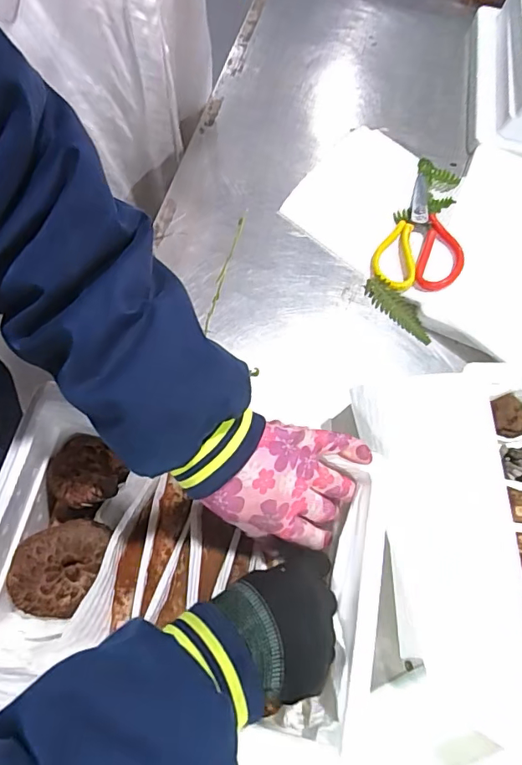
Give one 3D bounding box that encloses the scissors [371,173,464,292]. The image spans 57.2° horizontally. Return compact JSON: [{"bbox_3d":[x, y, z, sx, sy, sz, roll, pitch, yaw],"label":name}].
[{"bbox_3d":[0.217,-0.190,0.609,0.102,0.026,0.196,29,70,7],"label":"scissors"}]

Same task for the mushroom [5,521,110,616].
[{"bbox_3d":[-0.166,0.151,0.393,0.070,0.035,0.075,0,96,-24],"label":"mushroom"}]

